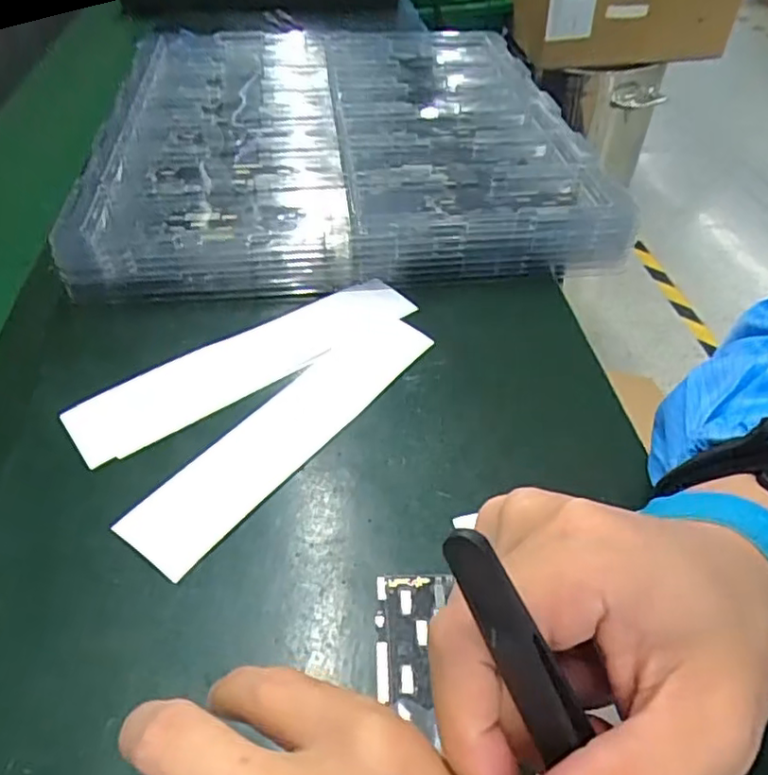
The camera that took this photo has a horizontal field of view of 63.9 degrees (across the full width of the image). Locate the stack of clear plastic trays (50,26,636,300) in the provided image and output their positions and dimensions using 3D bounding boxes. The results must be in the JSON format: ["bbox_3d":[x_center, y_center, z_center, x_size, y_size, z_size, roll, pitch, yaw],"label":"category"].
[{"bbox_3d":[-0.046,-0.247,0.600,0.418,0.063,0.493,-4,44,-5],"label":"stack of clear plastic trays"}]

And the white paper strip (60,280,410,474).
[{"bbox_3d":[-0.084,-0.021,0.396,0.228,0.010,0.049,-29,52,-27],"label":"white paper strip"}]

